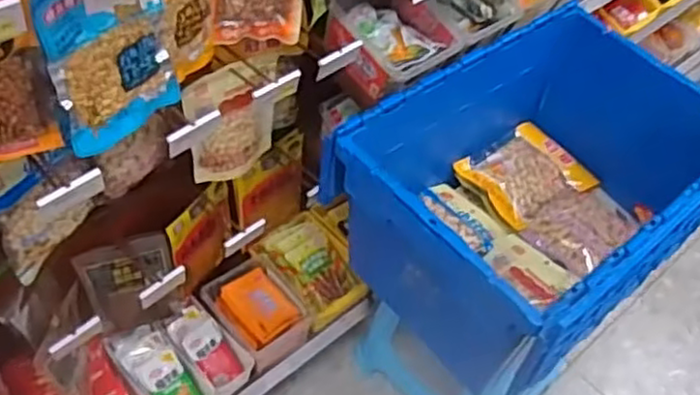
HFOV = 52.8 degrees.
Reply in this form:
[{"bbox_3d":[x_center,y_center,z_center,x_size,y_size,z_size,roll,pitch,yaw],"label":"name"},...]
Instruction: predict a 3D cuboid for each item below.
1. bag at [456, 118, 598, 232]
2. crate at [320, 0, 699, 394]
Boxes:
[{"bbox_3d":[0.328,-0.047,1.303,0.212,0.019,0.170,-28,59,-27],"label":"bag"},{"bbox_3d":[0.310,-0.011,1.149,0.552,0.293,0.416,-30,60,-28],"label":"crate"}]

